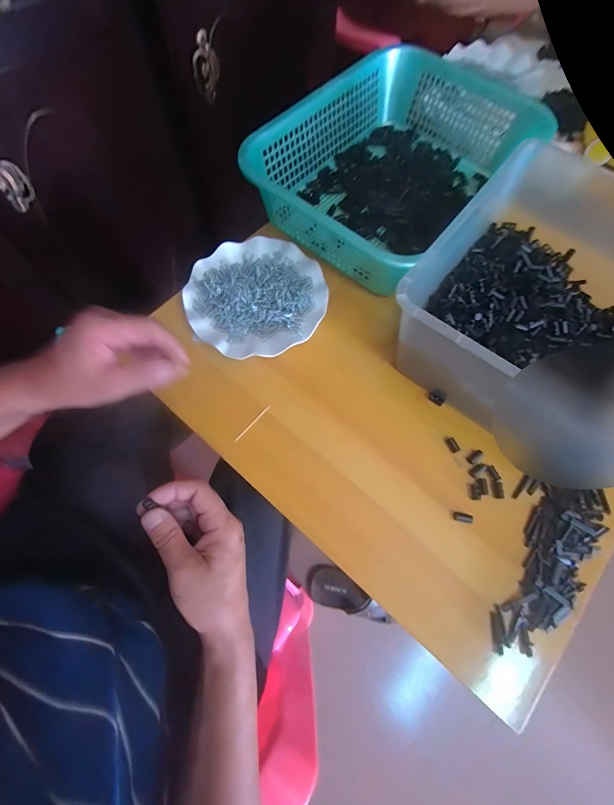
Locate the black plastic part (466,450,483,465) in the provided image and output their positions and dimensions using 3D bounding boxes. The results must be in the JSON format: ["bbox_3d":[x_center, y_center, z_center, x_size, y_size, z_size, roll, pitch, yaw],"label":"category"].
[{"bbox_3d":[0.196,0.064,0.410,0.019,0.004,0.010,-30,72,-12],"label":"black plastic part"}]

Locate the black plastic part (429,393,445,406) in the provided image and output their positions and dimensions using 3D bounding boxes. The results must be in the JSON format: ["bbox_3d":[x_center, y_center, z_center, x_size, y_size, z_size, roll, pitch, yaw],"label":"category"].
[{"bbox_3d":[0.158,-0.004,0.434,0.019,0.004,0.009,42,73,14],"label":"black plastic part"}]

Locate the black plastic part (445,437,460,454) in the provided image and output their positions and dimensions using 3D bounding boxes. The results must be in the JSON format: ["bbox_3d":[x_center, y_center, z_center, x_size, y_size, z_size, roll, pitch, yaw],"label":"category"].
[{"bbox_3d":[0.173,0.051,0.420,0.011,0.004,0.018,-22,71,-10],"label":"black plastic part"}]

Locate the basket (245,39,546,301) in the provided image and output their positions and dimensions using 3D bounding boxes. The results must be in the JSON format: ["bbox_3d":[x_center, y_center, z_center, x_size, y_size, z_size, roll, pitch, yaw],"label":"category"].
[{"bbox_3d":[0.126,-0.360,0.517,0.270,0.081,0.383,36,72,12],"label":"basket"}]

